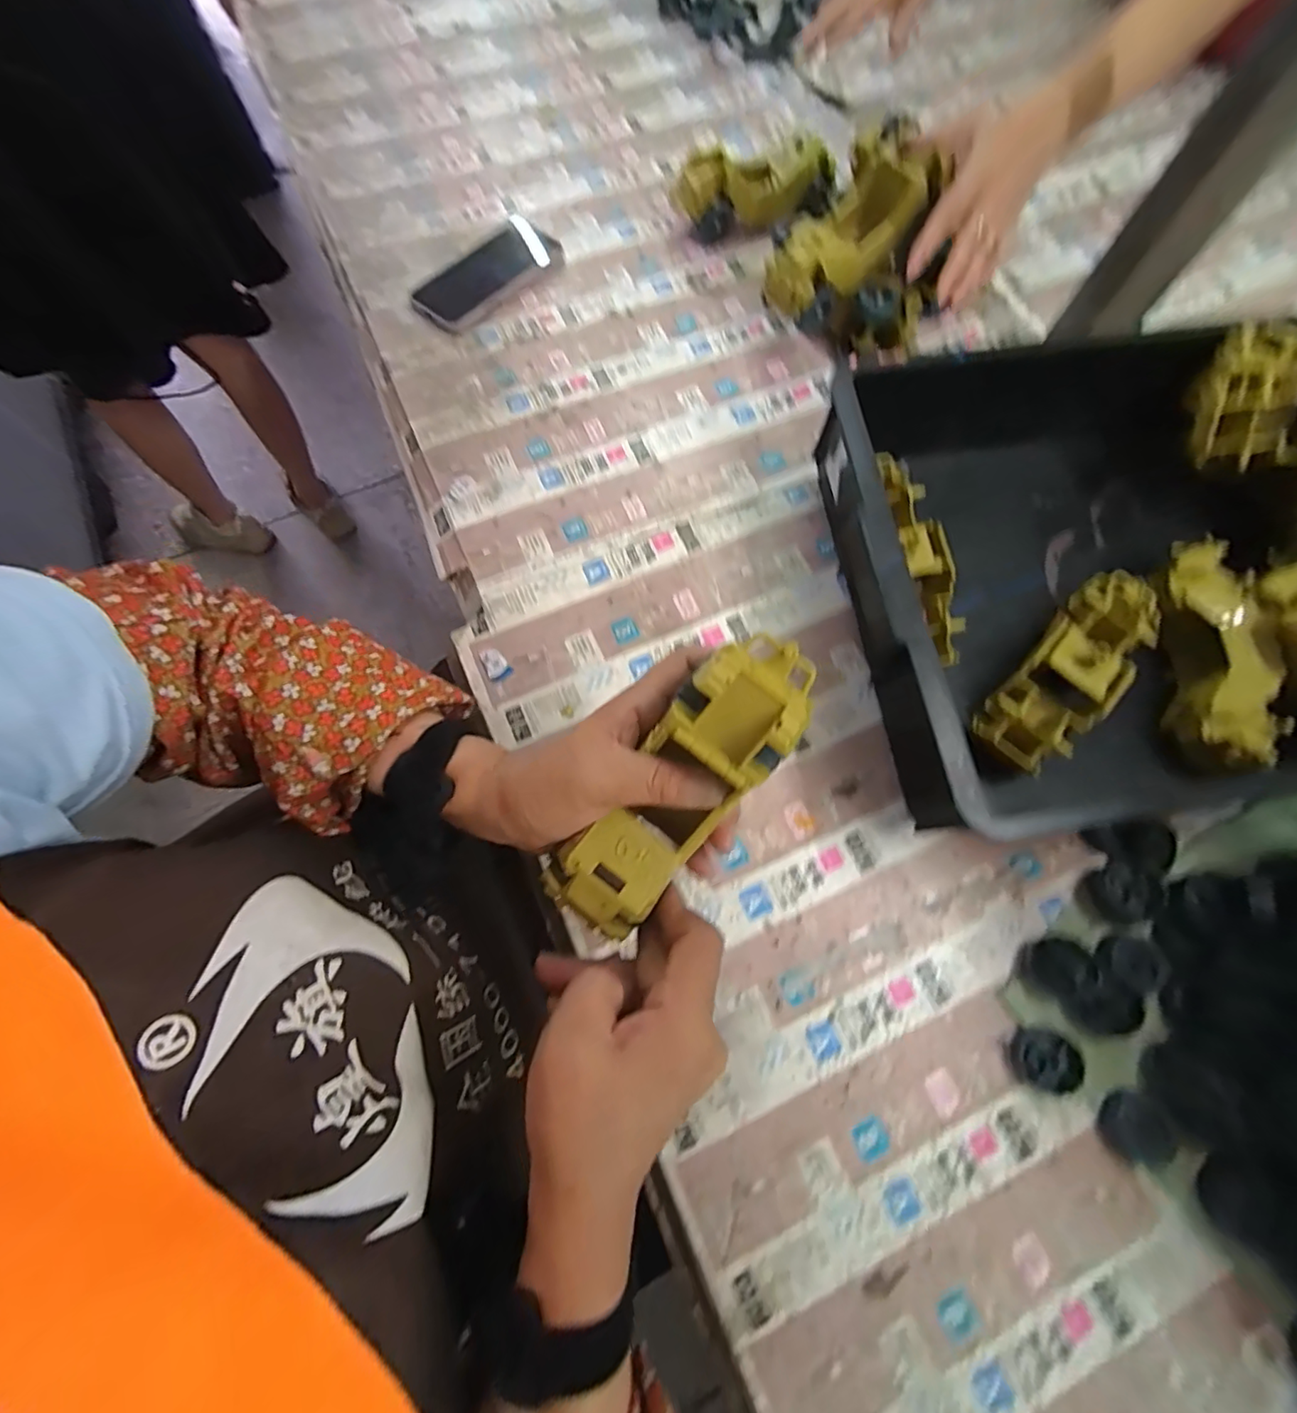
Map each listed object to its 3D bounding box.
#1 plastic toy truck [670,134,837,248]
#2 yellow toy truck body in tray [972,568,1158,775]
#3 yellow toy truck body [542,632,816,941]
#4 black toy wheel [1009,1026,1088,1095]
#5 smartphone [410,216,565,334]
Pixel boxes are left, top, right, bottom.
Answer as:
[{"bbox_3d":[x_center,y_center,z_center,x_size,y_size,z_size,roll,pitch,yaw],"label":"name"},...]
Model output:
[{"bbox_3d":[0.108,-0.539,0.585,0.162,0.063,0.057,-5,70,-3],"label":"plastic toy truck"},{"bbox_3d":[0.310,-0.026,0.414,0.061,0.042,0.182,43,74,13],"label":"yellow toy truck body in tray"},{"bbox_3d":[0.017,0.043,0.277,0.052,0.053,0.170,40,107,12],"label":"yellow toy truck body"},{"bbox_3d":[0.254,0.226,0.357,0.039,0.009,0.037,-4,76,16],"label":"black toy wheel"},{"bbox_3d":[-0.165,-0.447,0.579,0.087,0.014,0.161,39,74,12],"label":"smartphone"}]

